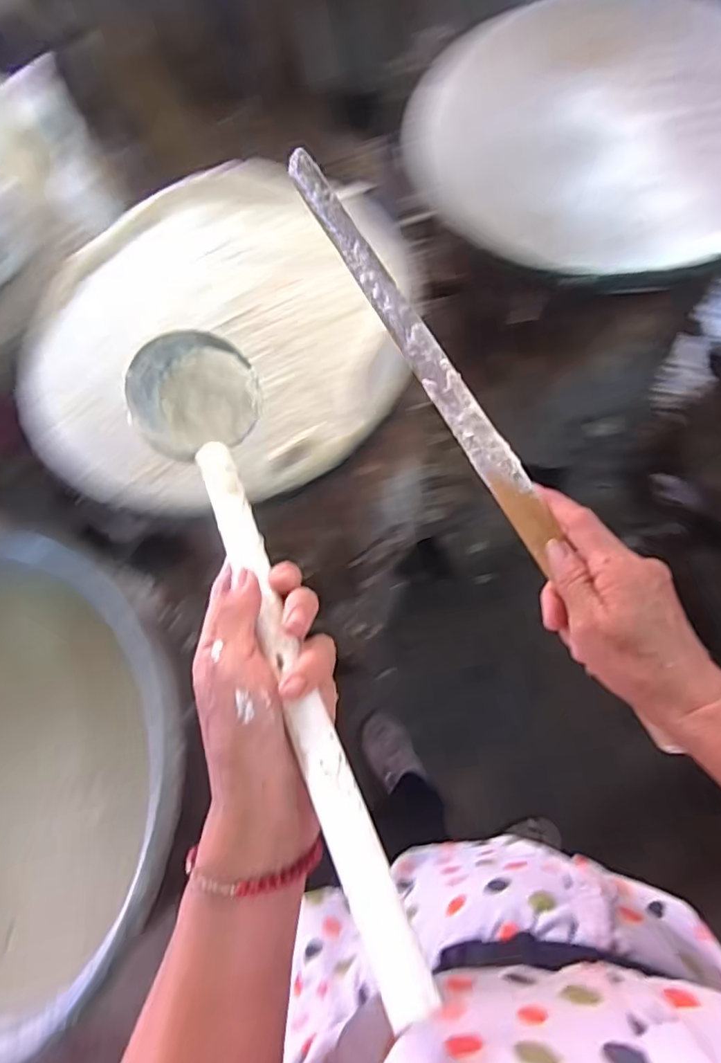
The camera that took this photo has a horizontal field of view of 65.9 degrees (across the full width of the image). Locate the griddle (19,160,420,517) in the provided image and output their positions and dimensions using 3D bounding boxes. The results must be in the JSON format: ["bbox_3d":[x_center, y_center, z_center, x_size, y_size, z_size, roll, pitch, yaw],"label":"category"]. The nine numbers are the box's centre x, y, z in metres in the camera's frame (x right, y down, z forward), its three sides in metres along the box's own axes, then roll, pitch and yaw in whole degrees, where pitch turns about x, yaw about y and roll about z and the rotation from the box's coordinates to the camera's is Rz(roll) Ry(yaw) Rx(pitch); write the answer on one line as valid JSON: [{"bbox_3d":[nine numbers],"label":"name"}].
[{"bbox_3d":[-0.144,-0.198,0.536,0.353,0.048,0.361,0,73,0],"label":"griddle"}]

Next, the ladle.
[{"bbox_3d":[-0.052,0.032,0.302,0.078,0.046,0.392,-22,59,-7],"label":"ladle"}]

